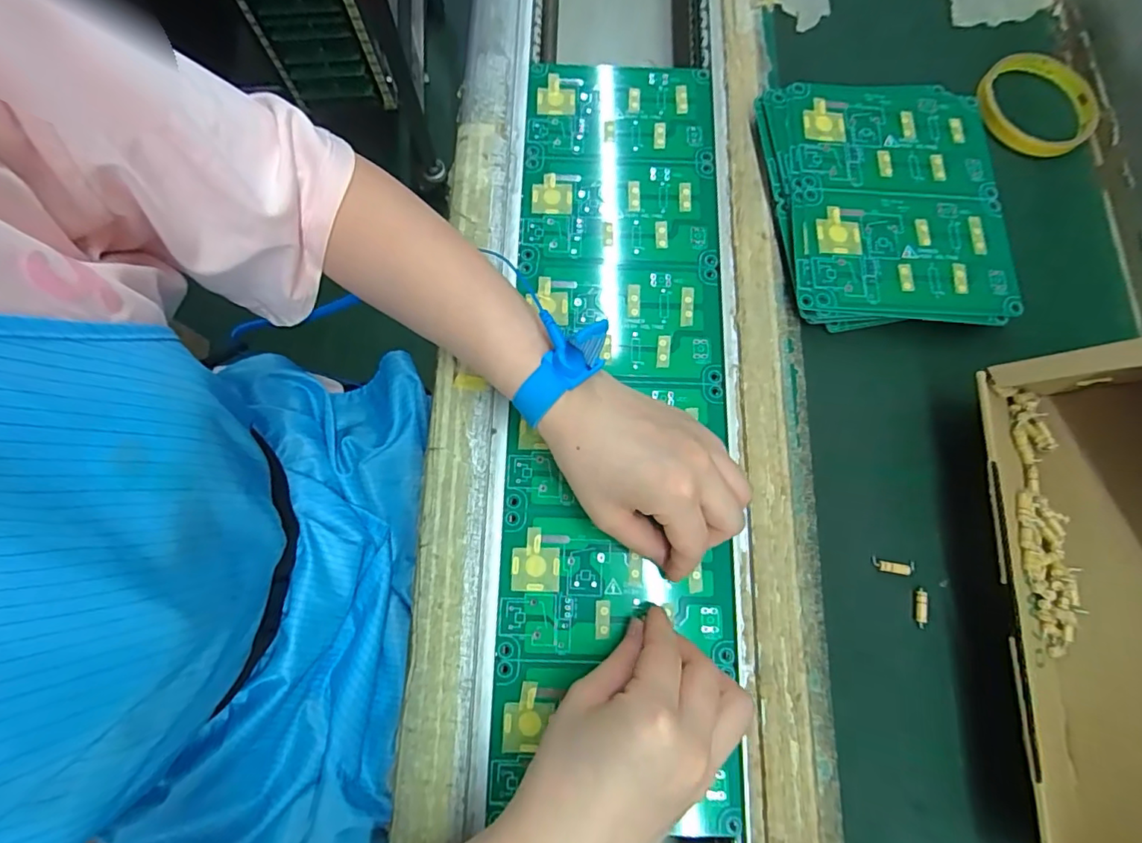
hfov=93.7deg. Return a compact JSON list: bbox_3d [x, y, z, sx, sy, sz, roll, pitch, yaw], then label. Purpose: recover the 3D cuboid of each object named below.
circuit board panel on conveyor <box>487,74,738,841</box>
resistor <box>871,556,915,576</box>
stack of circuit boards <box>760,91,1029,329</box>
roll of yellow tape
[{"bbox_3d":[0.030,-0.025,0.348,0.137,0.006,0.489,2,77,0],"label":"circuit board panel on conveyor"},{"bbox_3d":[0.188,0.084,0.310,0.024,0.004,0.008,8,76,2],"label":"resistor"},{"bbox_3d":[0.210,-0.145,0.358,0.145,0.026,0.171,-2,76,-1],"label":"stack of circuit boards"},{"bbox_3d":[0.343,-0.234,0.394,0.082,0.011,0.080,0,76,0],"label":"roll of yellow tape"}]

